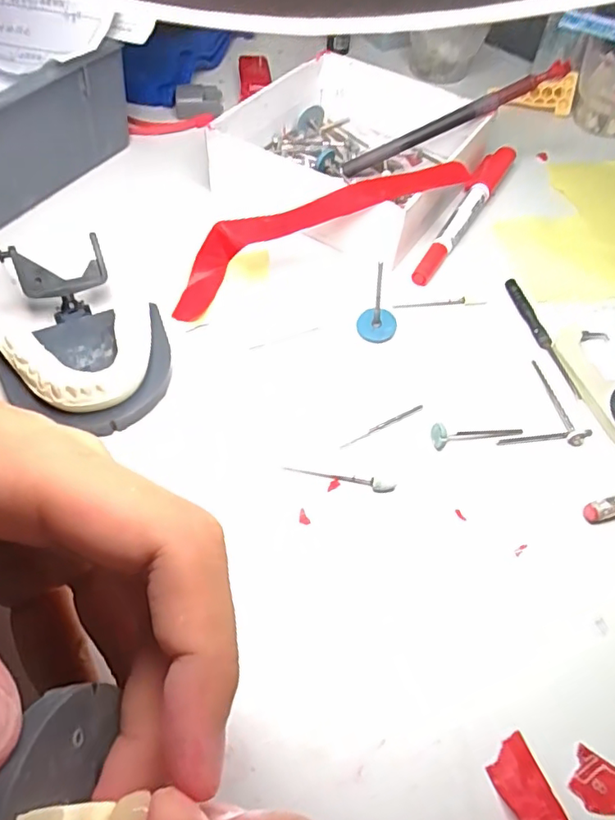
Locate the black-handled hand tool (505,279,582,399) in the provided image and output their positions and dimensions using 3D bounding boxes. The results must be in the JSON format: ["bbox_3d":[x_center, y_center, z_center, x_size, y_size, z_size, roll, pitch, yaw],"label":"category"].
[{"bbox_3d":[0.117,-0.038,0.270,0.008,0.004,0.076,-10,56,-11],"label":"black-handled hand tool"}]

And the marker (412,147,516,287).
[{"bbox_3d":[0.093,-0.118,0.319,0.015,0.012,0.137,27,58,14],"label":"marker"}]

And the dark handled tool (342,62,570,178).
[{"bbox_3d":[0.087,-0.171,0.325,0.138,0.015,0.009,-22,57,7],"label":"dark handled tool"}]

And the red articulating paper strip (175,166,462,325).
[{"bbox_3d":[0.009,-0.090,0.273,0.166,0.029,0.032,-24,59,-2],"label":"red articulating paper strip"}]

